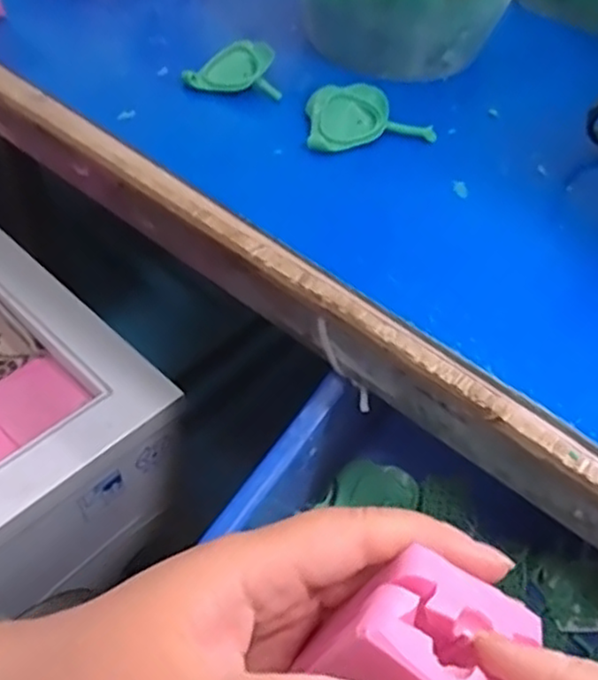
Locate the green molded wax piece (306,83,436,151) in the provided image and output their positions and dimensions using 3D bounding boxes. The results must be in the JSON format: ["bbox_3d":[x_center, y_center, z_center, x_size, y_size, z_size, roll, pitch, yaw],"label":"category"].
[{"bbox_3d":[0.038,-0.129,0.395,0.071,0.018,0.041,-6,51,-9],"label":"green molded wax piece"}]

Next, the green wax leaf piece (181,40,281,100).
[{"bbox_3d":[-0.038,-0.164,0.421,0.057,0.020,0.032,9,50,3],"label":"green wax leaf piece"}]

